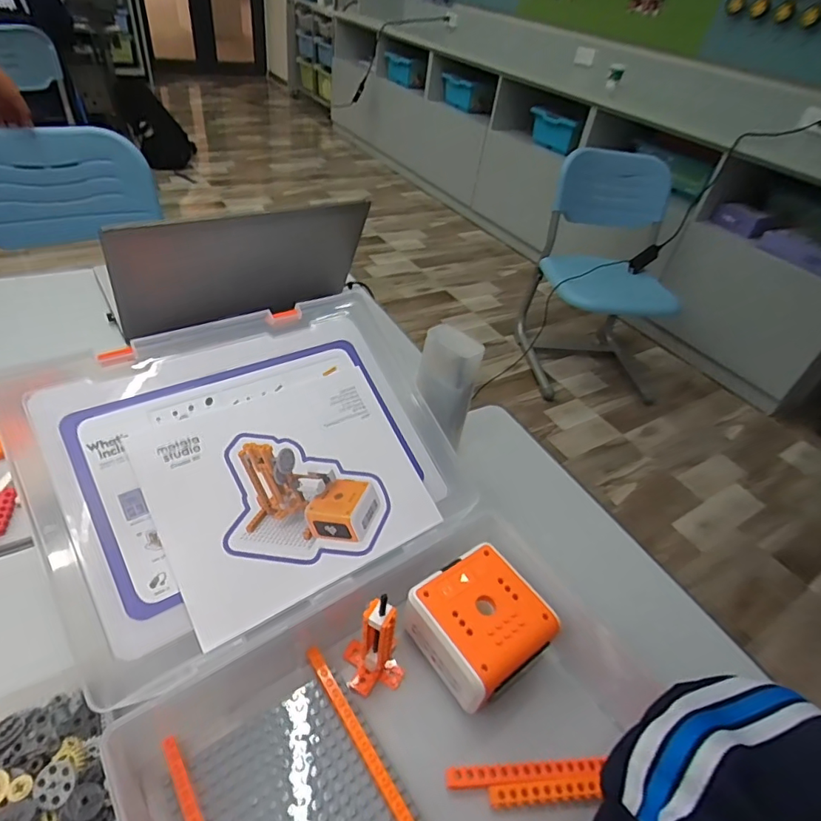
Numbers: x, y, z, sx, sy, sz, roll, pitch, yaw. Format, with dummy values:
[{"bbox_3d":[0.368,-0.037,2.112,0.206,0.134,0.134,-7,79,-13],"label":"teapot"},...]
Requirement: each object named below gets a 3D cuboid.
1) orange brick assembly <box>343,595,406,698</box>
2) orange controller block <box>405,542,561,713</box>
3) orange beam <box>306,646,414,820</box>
[{"bbox_3d":[-0.021,0.165,0.357,0.043,0.085,0.040,2,42,-12],"label":"orange brick assembly"},{"bbox_3d":[0.052,0.168,0.387,0.091,0.057,0.089,-23,51,-31],"label":"orange controller block"},{"bbox_3d":[-0.038,0.220,0.343,0.010,0.014,0.127,-21,50,-30],"label":"orange beam"}]

